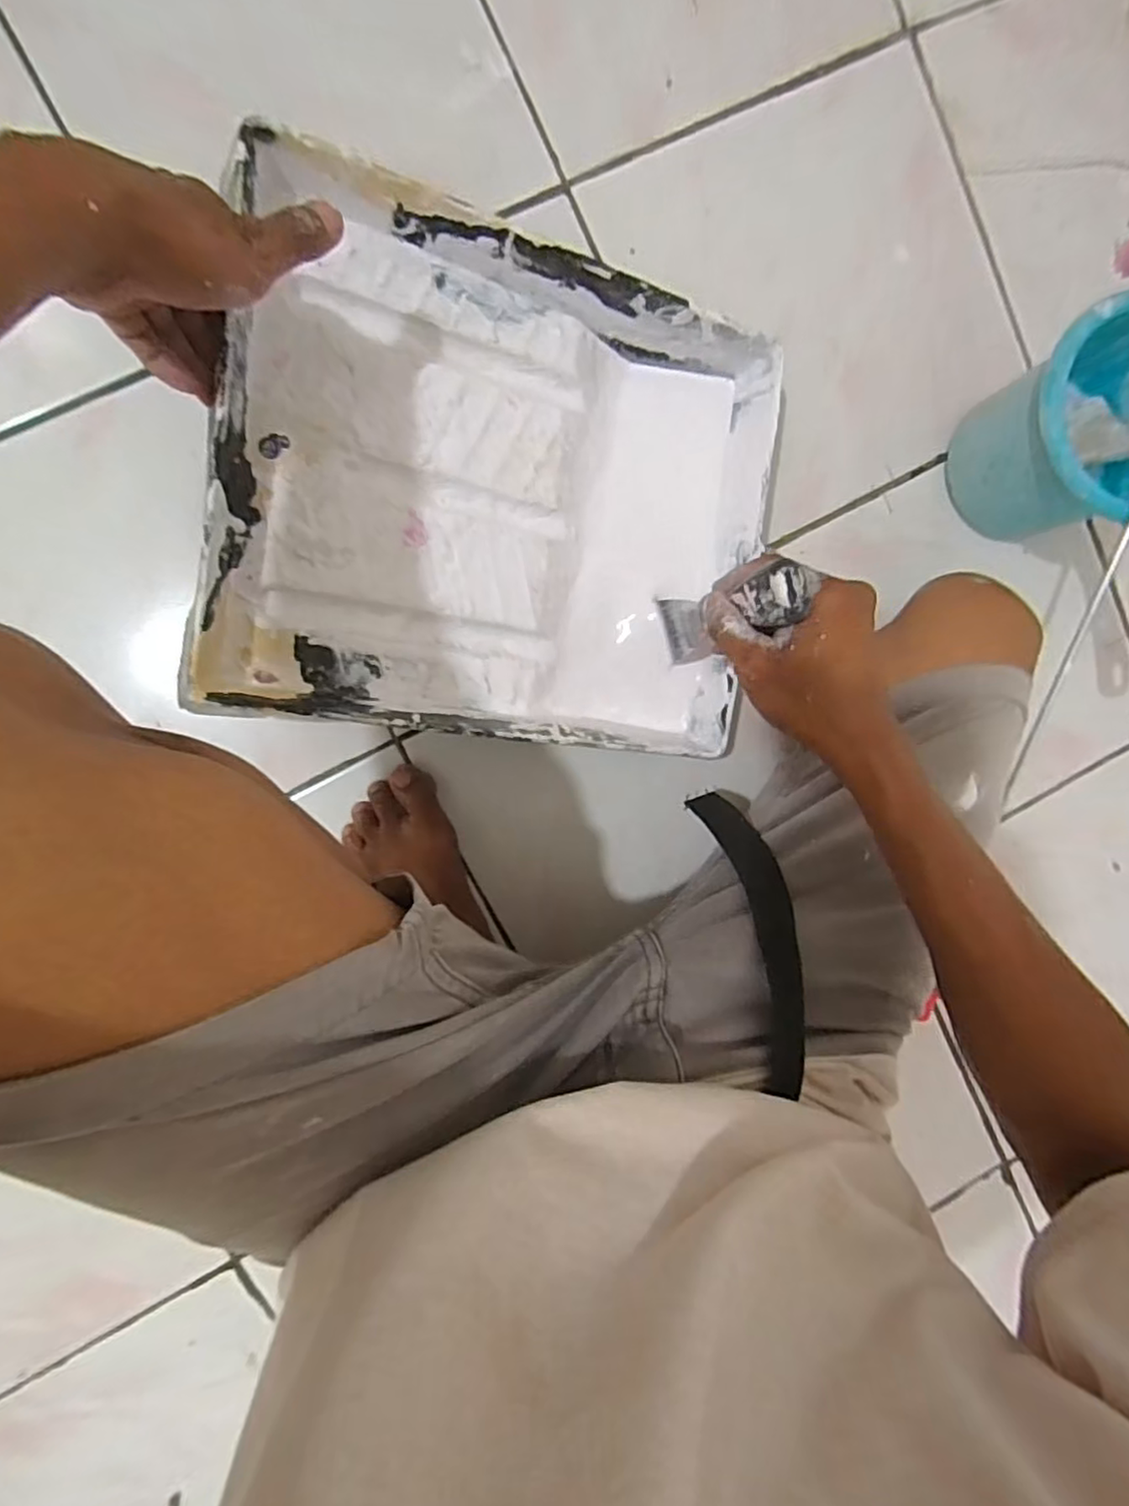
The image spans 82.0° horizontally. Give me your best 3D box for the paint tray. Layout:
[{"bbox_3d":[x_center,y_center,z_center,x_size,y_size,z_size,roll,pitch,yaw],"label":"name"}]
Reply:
[{"bbox_3d":[-0.029,-0.158,0.417,0.343,0.063,0.290,5,96,-27],"label":"paint tray"}]

